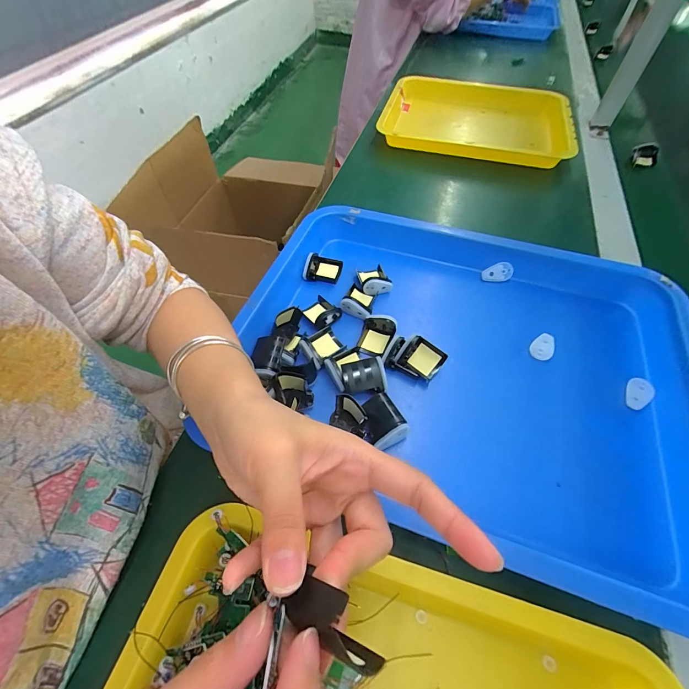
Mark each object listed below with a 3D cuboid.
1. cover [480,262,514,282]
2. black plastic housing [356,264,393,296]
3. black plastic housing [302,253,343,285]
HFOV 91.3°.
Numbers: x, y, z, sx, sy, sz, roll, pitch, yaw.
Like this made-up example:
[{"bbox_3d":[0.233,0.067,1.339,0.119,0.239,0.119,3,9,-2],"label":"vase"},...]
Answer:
[{"bbox_3d":[0.187,-0.088,0.413,0.036,0.023,0.005,-3,16,16],"label":"cover"},{"bbox_3d":[0.033,-0.081,0.404,0.038,0.024,0.044,-20,58,-12],"label":"black plastic housing"},{"bbox_3d":[-0.027,-0.093,0.417,0.043,0.019,0.032,14,58,11],"label":"black plastic housing"}]

